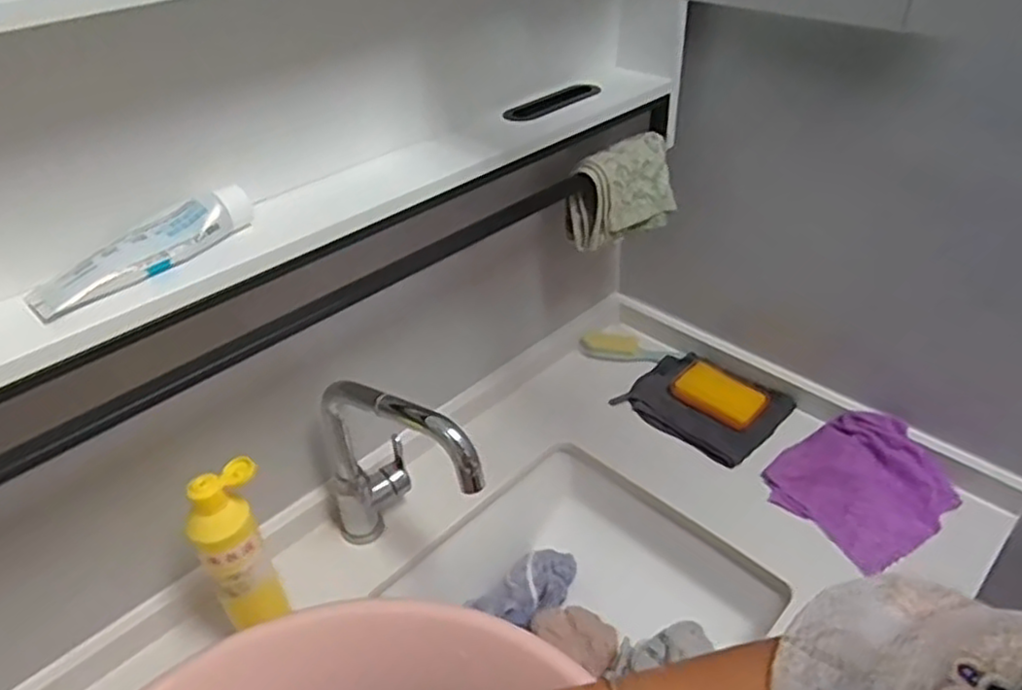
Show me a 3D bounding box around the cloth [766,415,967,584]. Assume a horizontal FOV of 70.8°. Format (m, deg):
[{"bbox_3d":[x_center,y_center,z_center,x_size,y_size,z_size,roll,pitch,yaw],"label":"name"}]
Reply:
[{"bbox_3d":[0.401,0.153,0.824,0.162,0.056,0.164,-25,43,-27],"label":"cloth"}]

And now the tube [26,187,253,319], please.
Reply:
[{"bbox_3d":[-0.263,-0.073,0.522,0.165,0.030,0.039,-31,46,-32],"label":"tube"}]

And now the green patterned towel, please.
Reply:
[{"bbox_3d":[0.133,-0.180,0.849,0.135,0.100,0.059,-21,42,-23],"label":"green patterned towel"}]

